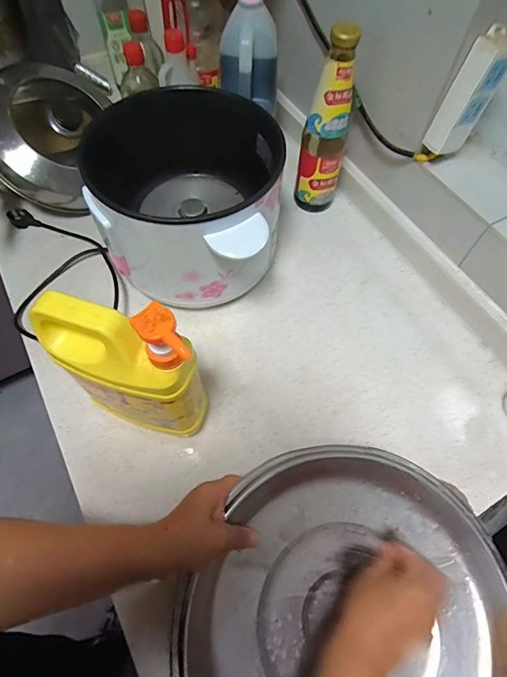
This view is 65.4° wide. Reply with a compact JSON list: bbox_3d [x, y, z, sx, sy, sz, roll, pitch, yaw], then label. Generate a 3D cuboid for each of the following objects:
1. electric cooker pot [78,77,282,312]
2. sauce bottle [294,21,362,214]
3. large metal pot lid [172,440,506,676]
[{"bbox_3d":[-0.092,-0.207,0.564,0.240,0.178,0.282,1,62,-2],"label":"electric cooker pot"},{"bbox_3d":[0.113,-0.314,0.611,0.071,0.269,0.059,10,62,3],"label":"sauce bottle"},{"bbox_3d":[0.100,0.270,0.383,0.315,0.060,0.309,1,62,-2],"label":"large metal pot lid"}]

